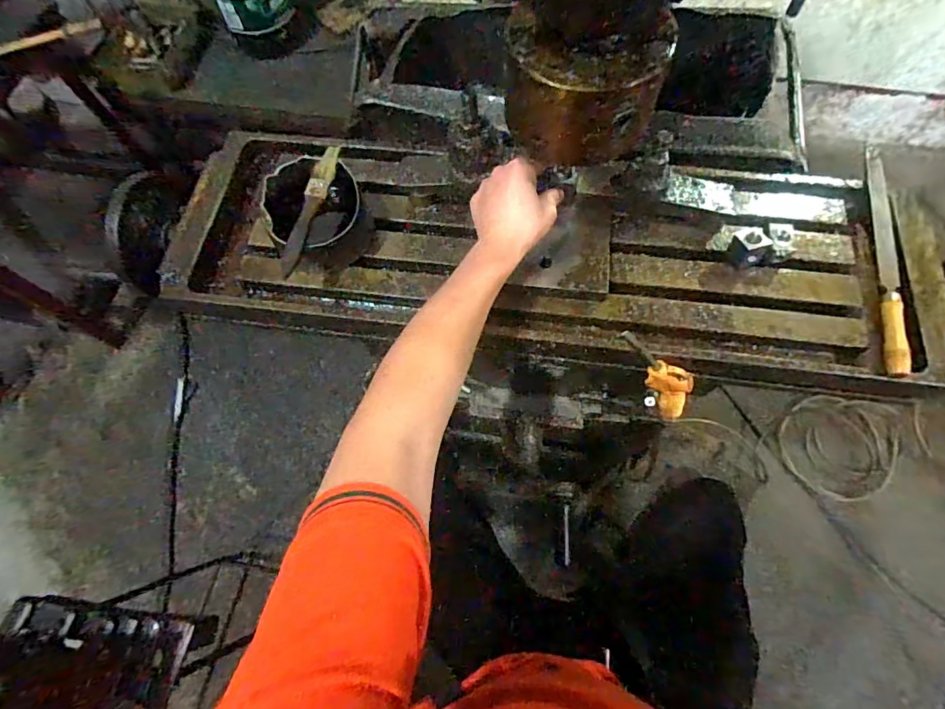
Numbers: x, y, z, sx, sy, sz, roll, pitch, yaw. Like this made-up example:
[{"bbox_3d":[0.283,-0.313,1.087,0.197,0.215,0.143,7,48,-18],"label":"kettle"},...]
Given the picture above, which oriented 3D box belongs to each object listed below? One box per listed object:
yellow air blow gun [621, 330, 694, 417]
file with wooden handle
[{"bbox_3d":[0.208,0.032,0.513,0.051,0.182,0.020,6,66,35],"label":"yellow air blow gun"},{"bbox_3d":[0.434,-0.109,0.503,0.022,0.017,0.279,11,69,6],"label":"file with wooden handle"}]

